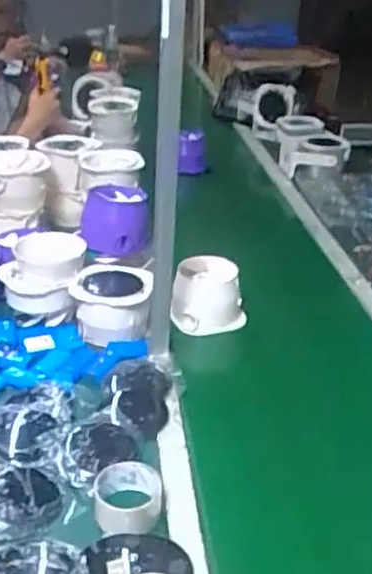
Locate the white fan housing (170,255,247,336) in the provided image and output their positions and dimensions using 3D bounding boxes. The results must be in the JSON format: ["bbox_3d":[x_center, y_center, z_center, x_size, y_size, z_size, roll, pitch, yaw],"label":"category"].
[{"bbox_3d":[0.042,0.023,1.290,0.136,0.121,0.115,1,28,-2],"label":"white fan housing"}]

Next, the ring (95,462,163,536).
[{"bbox_3d":[-0.071,0.258,0.835,0.083,0.037,0.087,2,28,0],"label":"ring"}]

